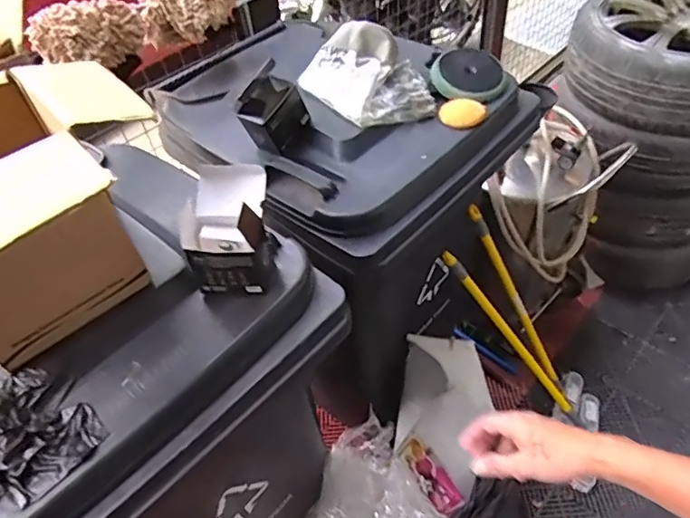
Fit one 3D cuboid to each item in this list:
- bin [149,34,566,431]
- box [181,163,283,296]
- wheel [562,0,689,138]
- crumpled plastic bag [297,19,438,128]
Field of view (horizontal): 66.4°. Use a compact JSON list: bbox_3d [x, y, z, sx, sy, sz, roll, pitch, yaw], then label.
[{"bbox_3d":[0.027,-0.064,1.372,0.619,1.052,0.778,-34,53,-23],"label":"bin"},{"bbox_3d":[-0.153,-0.035,0.708,0.104,0.113,0.136,-7,47,1],"label":"box"},{"bbox_3d":[0.953,-0.591,1.499,0.551,0.207,0.523,-3,48,4],"label":"wheel"},{"bbox_3d":[0.037,-0.346,0.973,0.207,0.107,0.207,-21,49,-12],"label":"crumpled plastic bag"}]

